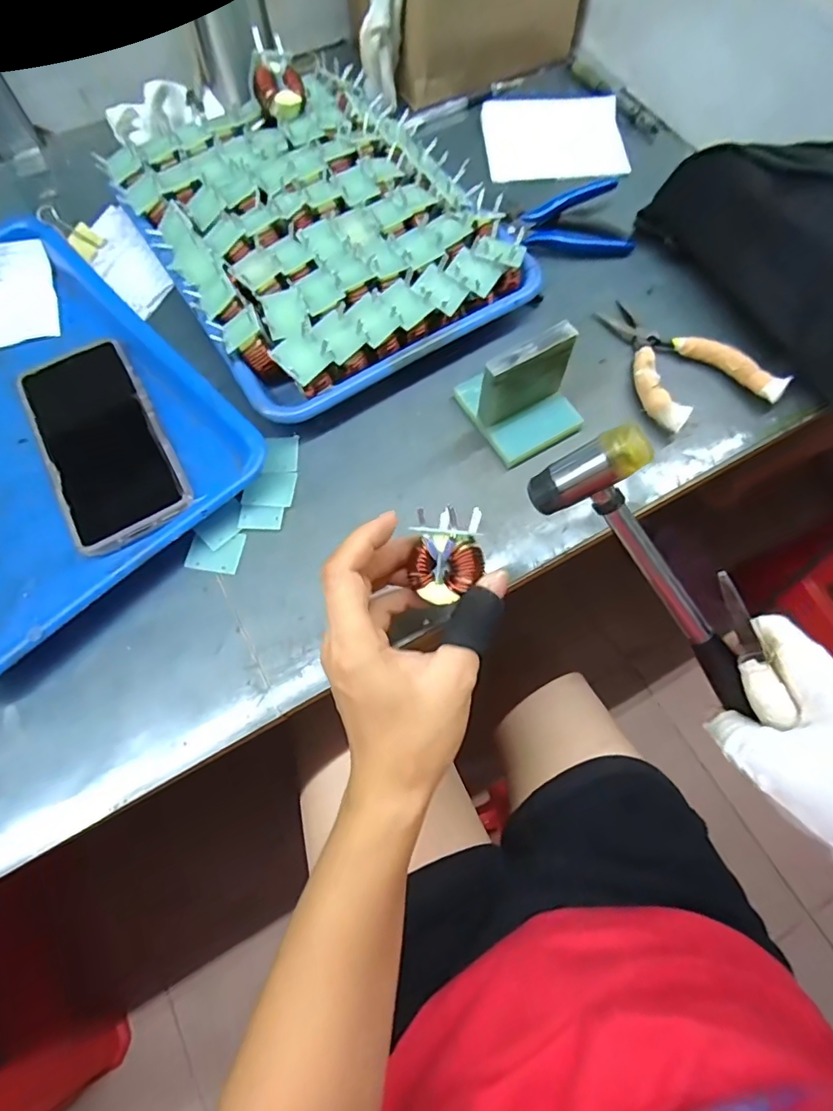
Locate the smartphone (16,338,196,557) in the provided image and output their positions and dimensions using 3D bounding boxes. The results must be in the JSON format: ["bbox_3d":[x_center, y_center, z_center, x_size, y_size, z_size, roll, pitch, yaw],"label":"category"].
[{"bbox_3d":[-0.225,-0.083,0.373,0.080,0.011,0.169,-29,73,-9],"label":"smartphone"}]

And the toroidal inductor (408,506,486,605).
[{"bbox_3d":[0.016,0.000,0.272,0.037,0.029,0.044,5,71,2],"label":"toroidal inductor"}]

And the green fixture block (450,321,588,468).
[{"bbox_3d":[0.075,-0.116,0.356,0.067,0.066,0.071,-31,74,-10],"label":"green fixture block"}]

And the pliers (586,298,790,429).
[{"bbox_3d":[0.199,-0.155,0.391,0.092,0.021,0.124,-18,72,-5],"label":"pliers"}]

